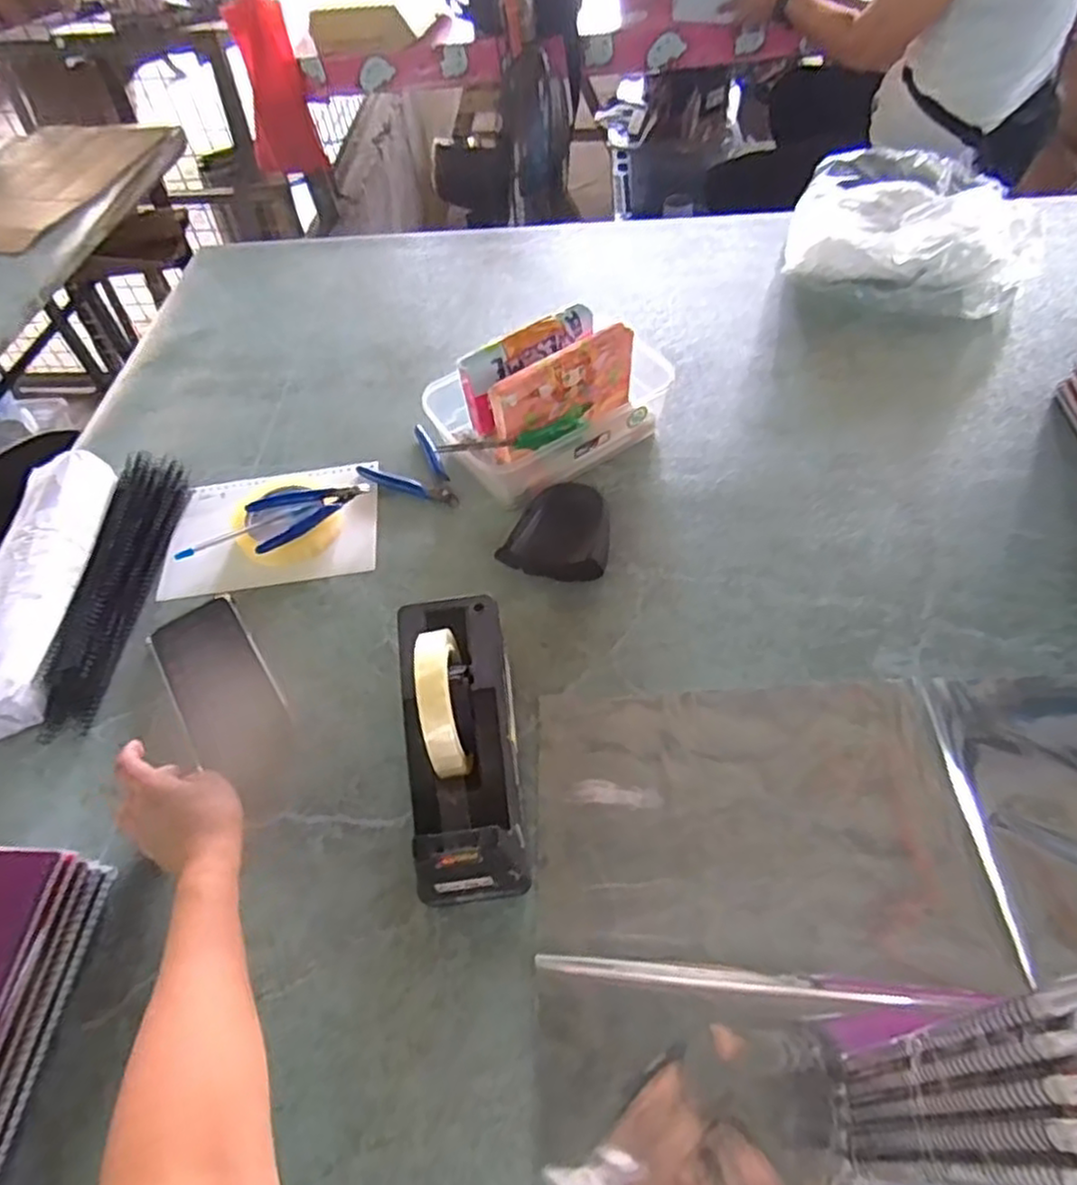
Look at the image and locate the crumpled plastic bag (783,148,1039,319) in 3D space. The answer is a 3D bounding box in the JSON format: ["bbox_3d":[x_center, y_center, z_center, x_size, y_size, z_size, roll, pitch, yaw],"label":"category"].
[{"bbox_3d":[0.455,-0.443,0.874,0.281,0.073,0.267,13,57,14],"label":"crumpled plastic bag"}]

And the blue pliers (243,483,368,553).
[{"bbox_3d":[-0.234,-0.086,0.722,0.121,0.020,0.058,-29,57,-15],"label":"blue pliers"}]

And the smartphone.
[{"bbox_3d":[-0.273,0.076,0.606,0.078,0.007,0.175,-30,57,-16],"label":"smartphone"}]

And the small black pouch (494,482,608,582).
[{"bbox_3d":[0.026,-0.052,0.659,0.089,0.033,0.098,17,58,16],"label":"small black pouch"}]

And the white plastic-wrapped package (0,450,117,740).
[{"bbox_3d":[-0.476,-0.010,0.680,0.081,0.065,0.318,-6,54,0],"label":"white plastic-wrapped package"}]

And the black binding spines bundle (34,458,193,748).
[{"bbox_3d":[-0.410,-0.019,0.709,0.070,0.043,0.329,-6,54,1],"label":"black binding spines bundle"}]

